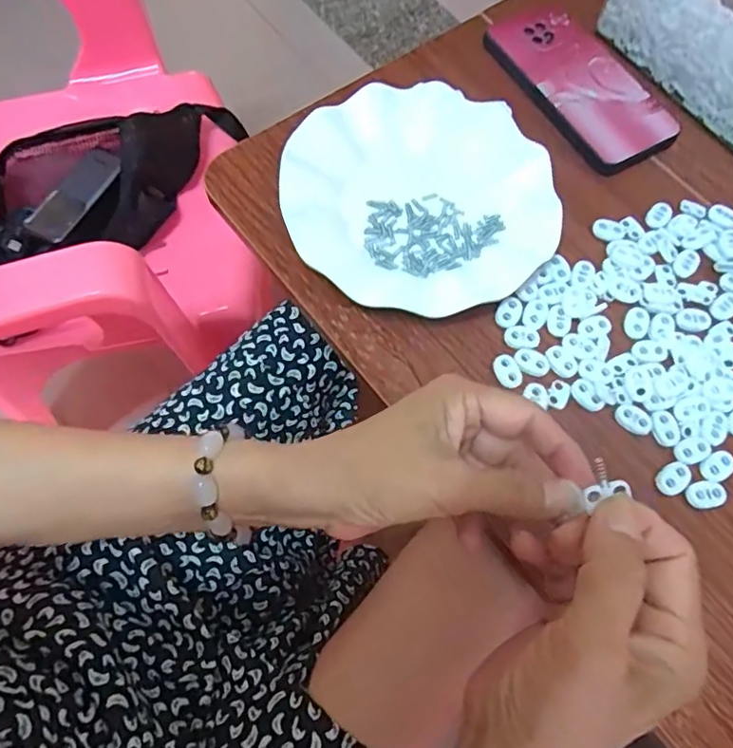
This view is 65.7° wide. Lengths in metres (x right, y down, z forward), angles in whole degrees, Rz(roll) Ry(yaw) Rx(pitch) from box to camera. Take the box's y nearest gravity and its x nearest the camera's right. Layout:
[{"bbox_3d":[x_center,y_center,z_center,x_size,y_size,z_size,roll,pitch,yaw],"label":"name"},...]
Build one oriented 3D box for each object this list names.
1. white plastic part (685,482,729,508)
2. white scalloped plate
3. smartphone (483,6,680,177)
[{"bbox_3d":[0.202,0.073,0.338,0.023,0.005,0.014,-4,69,-4],"label":"white plastic part"},{"bbox_3d":[0.035,-0.126,0.396,0.179,0.019,0.186,1,69,-2],"label":"white scalloped plate"},{"bbox_3d":[0.173,-0.232,0.453,0.092,0.017,0.155,-25,72,-12],"label":"smartphone"}]

